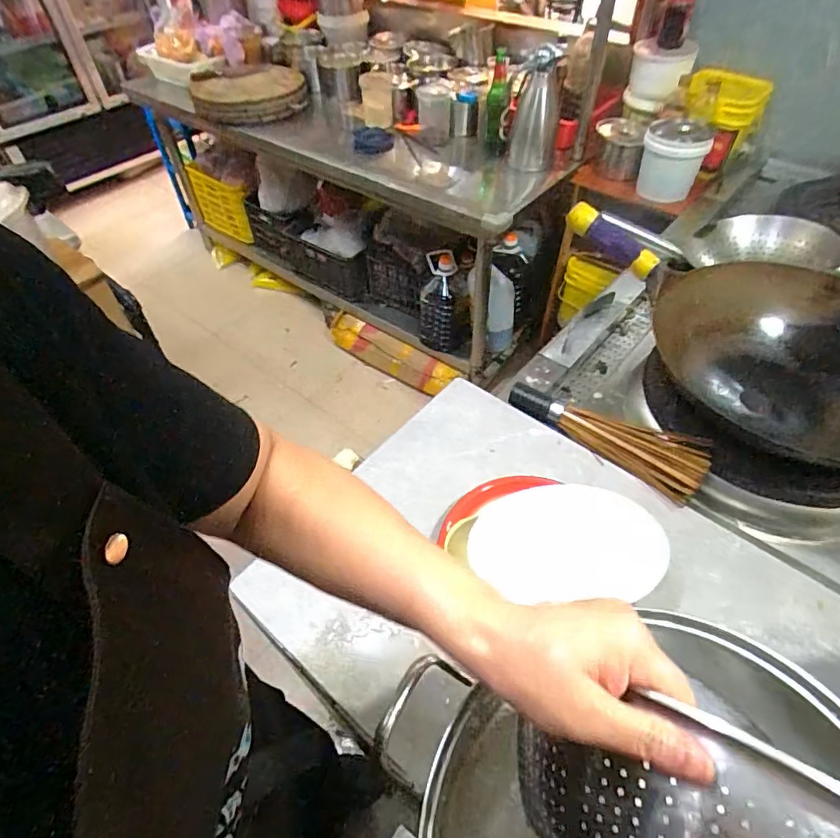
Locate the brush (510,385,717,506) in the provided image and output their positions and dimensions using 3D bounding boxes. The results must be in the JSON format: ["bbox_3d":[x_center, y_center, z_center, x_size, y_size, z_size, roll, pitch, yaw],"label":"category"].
[{"bbox_3d":[0.270,0.024,0.776,0.307,0.045,0.087,25,55,20],"label":"brush"}]

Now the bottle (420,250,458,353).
[{"bbox_3d":[0.059,-0.388,1.740,0.117,0.341,0.106,-3,50,-1],"label":"bottle"}]

